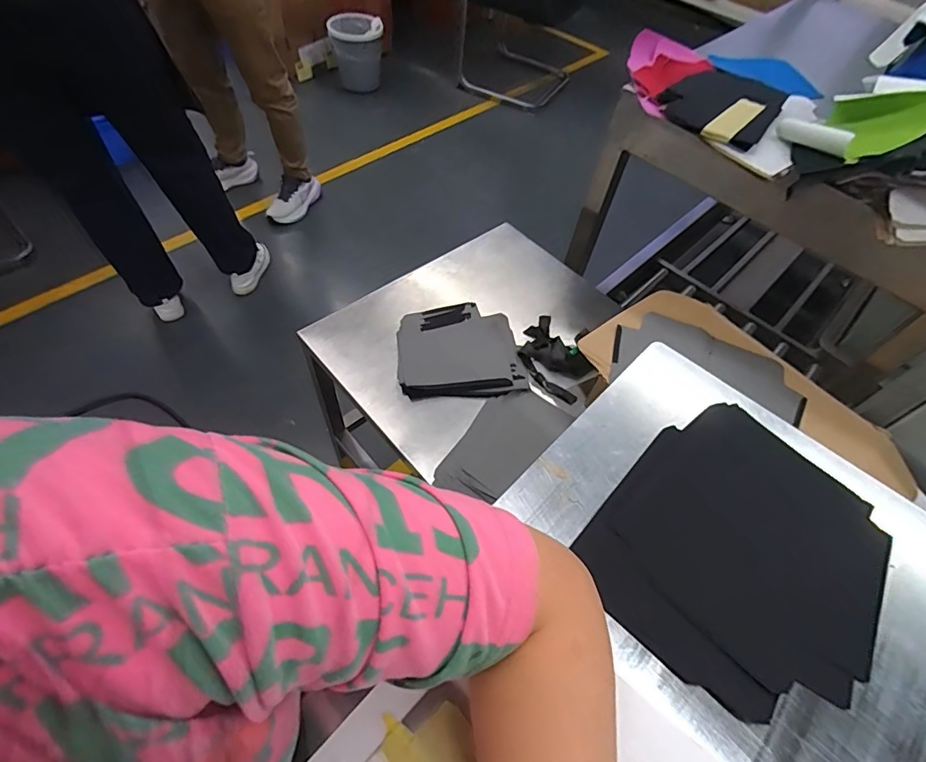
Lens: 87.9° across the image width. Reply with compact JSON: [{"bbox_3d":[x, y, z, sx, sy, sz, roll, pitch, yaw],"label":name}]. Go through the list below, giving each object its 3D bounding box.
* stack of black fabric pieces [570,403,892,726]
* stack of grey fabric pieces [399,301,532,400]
[{"bbox_3d":[0.214,0.128,0.371,0.185,0.011,0.216,39,61,21],"label":"stack of black fabric pieces"},{"bbox_3d":[-0.006,-0.052,0.806,0.197,0.018,0.188,-3,55,-6],"label":"stack of grey fabric pieces"}]

